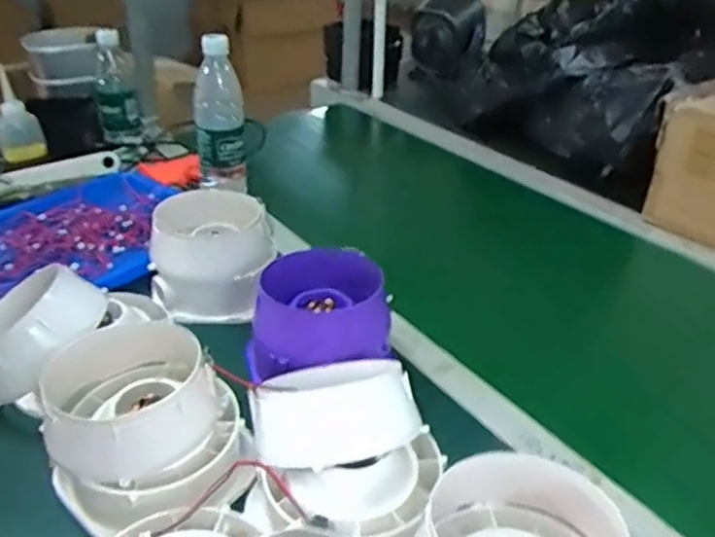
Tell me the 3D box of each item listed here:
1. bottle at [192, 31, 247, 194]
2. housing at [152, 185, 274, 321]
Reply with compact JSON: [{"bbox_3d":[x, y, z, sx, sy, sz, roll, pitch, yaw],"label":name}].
[{"bbox_3d":[-0.193,-0.210,0.918,0.066,0.215,0.071,-3,31,-8],"label":"bottle"},{"bbox_3d":[-0.161,-0.017,0.733,0.131,0.094,0.125,-2,31,-5],"label":"housing"}]

